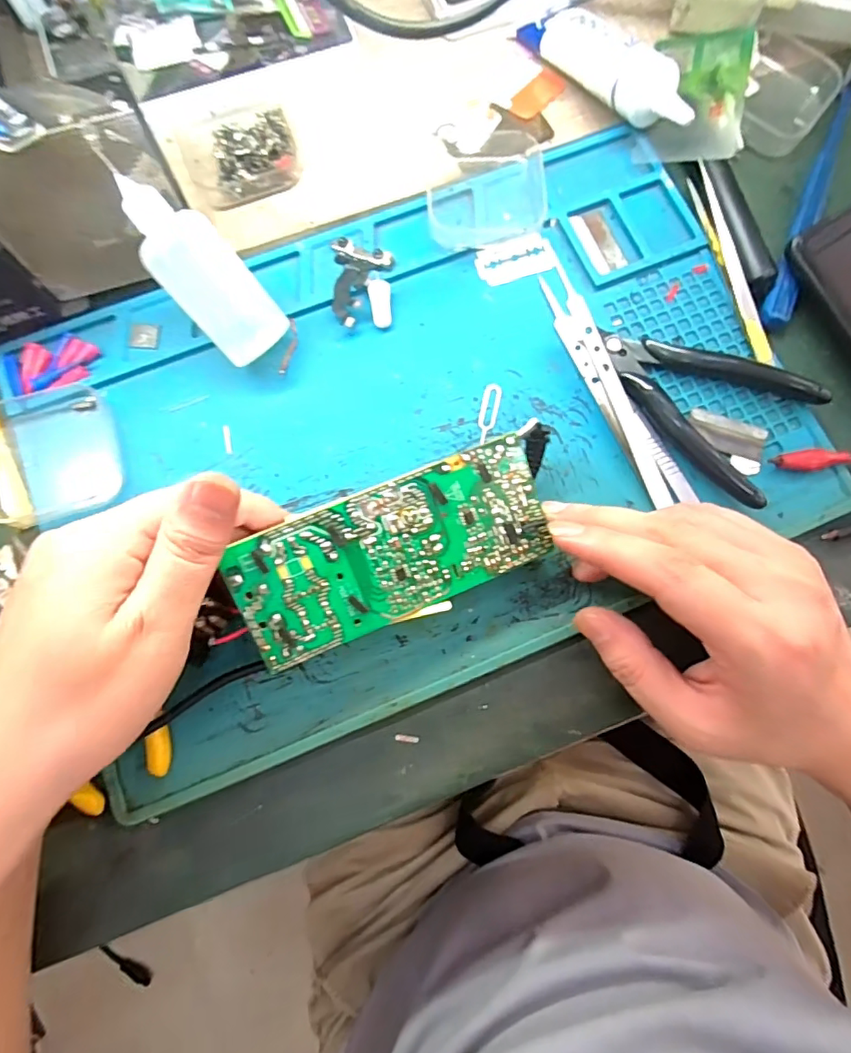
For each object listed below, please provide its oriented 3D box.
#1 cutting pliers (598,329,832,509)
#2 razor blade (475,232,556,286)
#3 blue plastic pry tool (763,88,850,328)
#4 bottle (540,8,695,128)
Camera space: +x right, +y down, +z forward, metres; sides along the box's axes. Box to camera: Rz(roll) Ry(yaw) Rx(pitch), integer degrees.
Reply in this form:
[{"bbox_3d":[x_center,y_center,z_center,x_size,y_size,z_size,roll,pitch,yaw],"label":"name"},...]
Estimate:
[{"bbox_3d":[0.147,-0.070,0.268,0.072,0.015,0.108,-37,81,-8],"label":"cutting pliers"},{"bbox_3d":[0.049,-0.147,0.291,0.042,0.004,0.024,-14,79,-3],"label":"razor blade"},{"bbox_3d":[0.217,-0.180,0.295,0.014,0.009,0.164,24,79,4],"label":"blue plastic pry tool"},{"bbox_3d":[0.106,-0.256,0.302,0.034,0.028,0.107,-39,81,-8],"label":"bottle"}]

